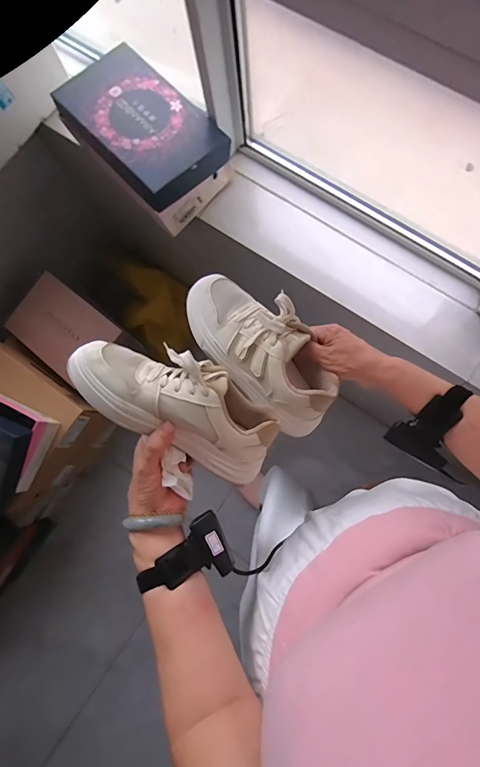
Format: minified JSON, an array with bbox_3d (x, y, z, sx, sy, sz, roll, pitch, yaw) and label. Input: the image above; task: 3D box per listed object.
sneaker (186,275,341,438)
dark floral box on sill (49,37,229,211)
[{"bbox_3d":[0.028,-0.049,0.516,0.110,0.081,0.240,-41,82,-6],"label":"sneaker"},{"bbox_3d":[-0.174,-0.464,0.701,0.182,0.044,0.290,-44,82,-7],"label":"dark floral box on sill"}]

